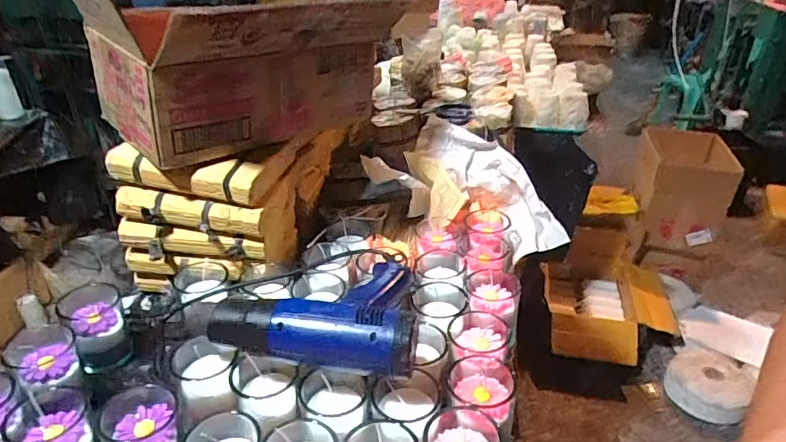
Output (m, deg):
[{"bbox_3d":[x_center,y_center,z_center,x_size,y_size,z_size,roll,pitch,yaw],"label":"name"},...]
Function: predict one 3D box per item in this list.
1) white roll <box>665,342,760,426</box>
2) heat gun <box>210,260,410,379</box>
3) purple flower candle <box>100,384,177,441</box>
[{"bbox_3d":[0.934,0.481,1.542,0.213,0.106,0.210,0,30,0],"label":"white roll"},{"bbox_3d":[-0.076,0.092,0.601,0.233,0.090,0.178,7,31,12],"label":"heat gun"},{"bbox_3d":[-0.249,0.230,0.530,0.071,0.085,0.068,-19,35,-29],"label":"purple flower candle"}]

